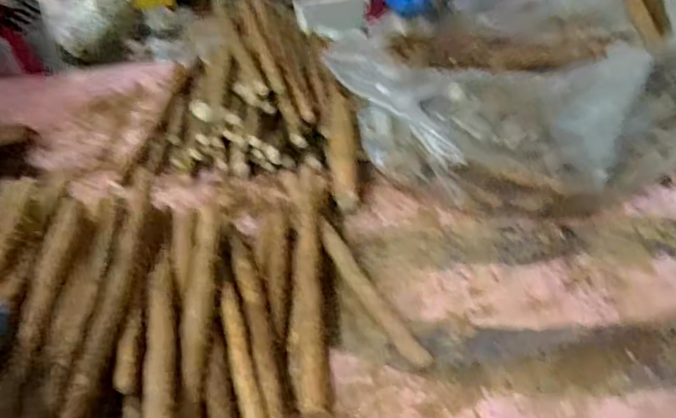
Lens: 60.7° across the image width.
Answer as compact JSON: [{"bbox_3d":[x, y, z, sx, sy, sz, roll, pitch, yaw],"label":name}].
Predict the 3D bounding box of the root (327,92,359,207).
[{"bbox_3d":[0.004,-0.090,0.777,0.037,0.031,0.194,-5,57,1],"label":"root"}]

